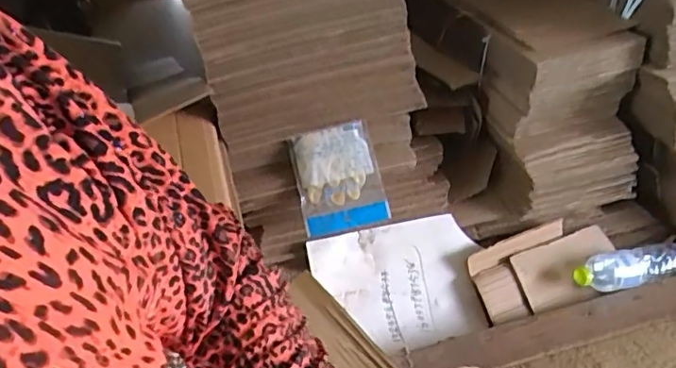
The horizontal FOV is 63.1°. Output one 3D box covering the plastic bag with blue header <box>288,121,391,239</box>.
[{"bbox_3d":[0.002,-0.008,0.935,0.143,0.177,0.036,-13,5,-6],"label":"plastic bag with blue header"}]

